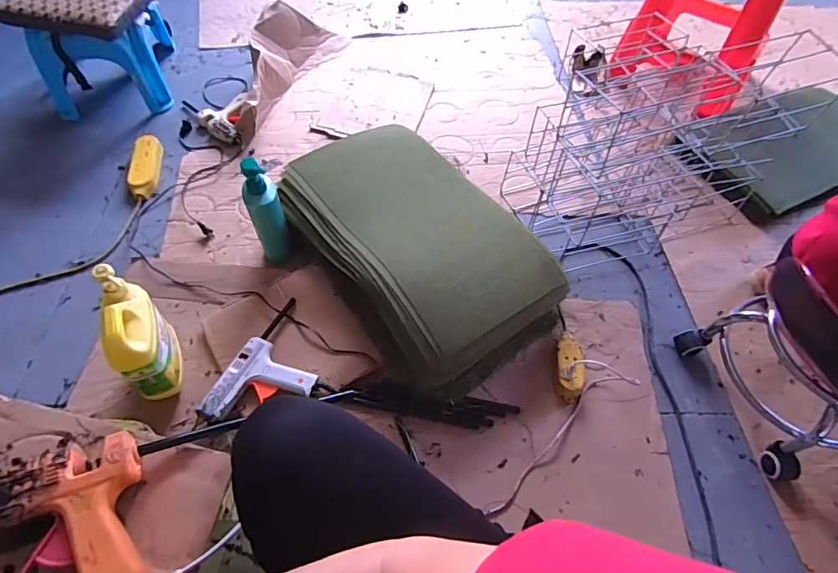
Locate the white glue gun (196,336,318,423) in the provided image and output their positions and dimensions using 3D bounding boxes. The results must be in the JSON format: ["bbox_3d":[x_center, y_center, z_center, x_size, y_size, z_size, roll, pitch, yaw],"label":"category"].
[{"bbox_3d":[-0.284,0.192,0.880,0.161,0.037,0.172,21,57,10],"label":"white glue gun"}]

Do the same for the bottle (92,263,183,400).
[{"bbox_3d":[-0.471,0.096,0.828,0.067,0.253,0.147,-18,59,-16],"label":"bottle"}]

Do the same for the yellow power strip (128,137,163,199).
[{"bbox_3d":[-0.682,-0.300,1.200,0.066,0.030,0.196,-5,56,-8],"label":"yellow power strip"}]

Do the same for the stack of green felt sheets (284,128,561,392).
[{"bbox_3d":[-0.017,-0.098,1.013,0.361,0.192,0.601,-31,63,-21],"label":"stack of green felt sheets"}]

